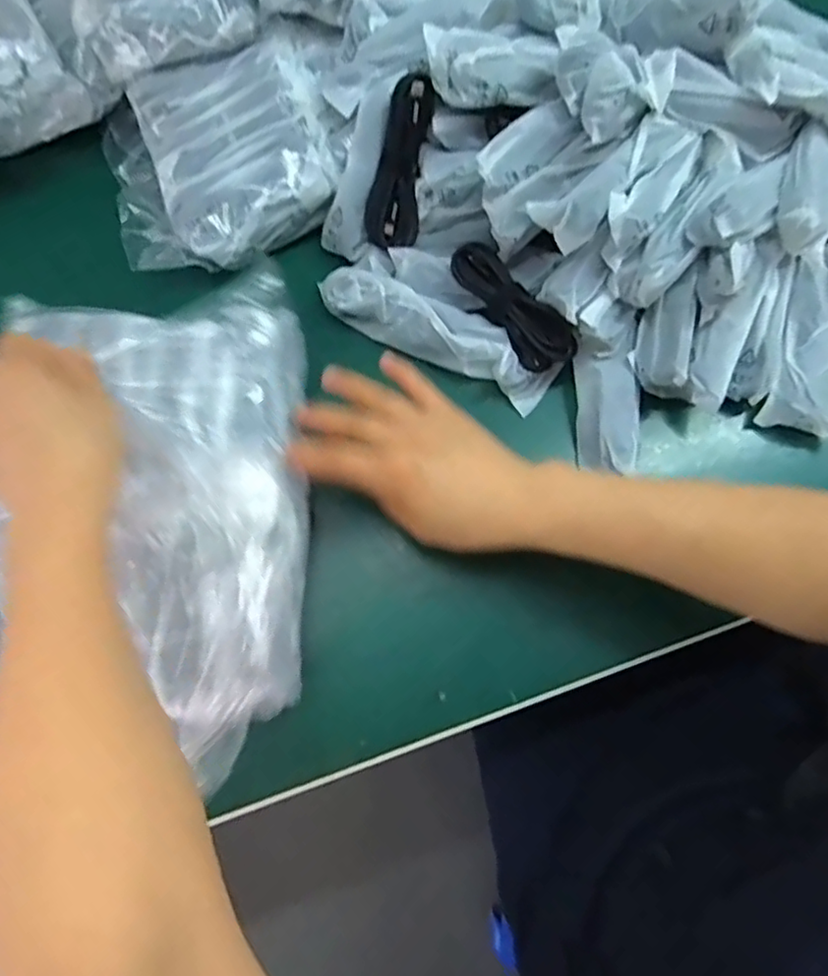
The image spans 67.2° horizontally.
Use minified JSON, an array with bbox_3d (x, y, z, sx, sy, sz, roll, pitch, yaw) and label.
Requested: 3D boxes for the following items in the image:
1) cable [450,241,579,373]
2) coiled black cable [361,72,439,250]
[{"bbox_3d":[0.067,-0.127,0.437,0.035,0.025,0.104,-39,77,-9],"label":"cable"},{"bbox_3d":[-0.008,-0.228,0.440,0.037,0.020,0.107,18,116,7],"label":"coiled black cable"}]

